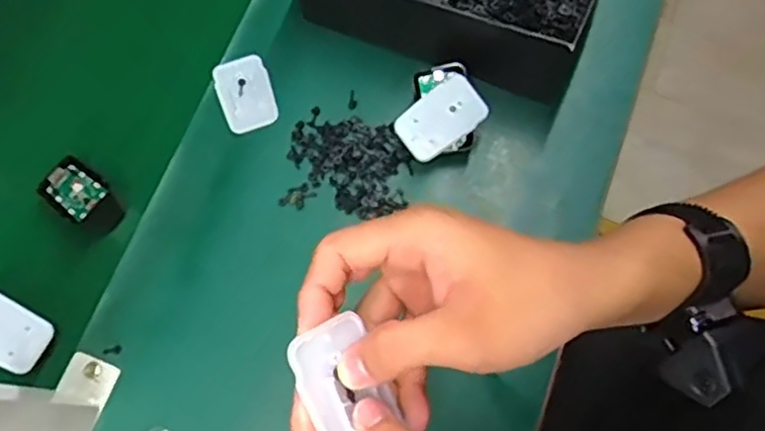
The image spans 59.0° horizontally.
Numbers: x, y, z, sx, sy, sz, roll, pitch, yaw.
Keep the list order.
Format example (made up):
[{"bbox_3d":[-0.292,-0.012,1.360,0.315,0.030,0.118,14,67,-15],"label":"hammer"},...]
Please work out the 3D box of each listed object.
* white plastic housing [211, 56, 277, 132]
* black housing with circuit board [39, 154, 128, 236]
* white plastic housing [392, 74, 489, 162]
[{"bbox_3d":[-0.115,-0.104,0.572,0.044,0.006,0.067,-21,73,-6],"label":"white plastic housing"},{"bbox_3d":[-0.241,-0.015,0.548,0.066,0.032,0.041,29,76,28],"label":"black housing with circuit board"},{"bbox_3d":[0.046,-0.076,0.531,0.069,0.005,0.045,-34,83,4],"label":"white plastic housing"}]

